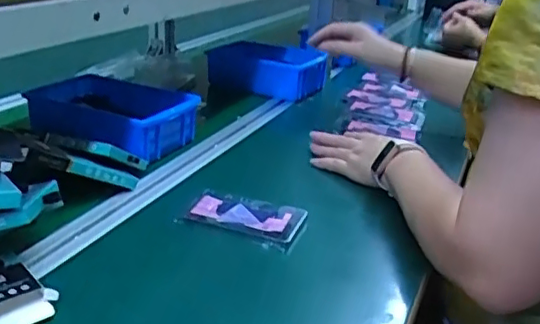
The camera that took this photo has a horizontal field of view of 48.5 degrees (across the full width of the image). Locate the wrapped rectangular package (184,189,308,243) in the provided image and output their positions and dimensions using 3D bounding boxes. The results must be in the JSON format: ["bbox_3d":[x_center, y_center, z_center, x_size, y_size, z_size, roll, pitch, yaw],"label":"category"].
[{"bbox_3d":[-0.024,0.053,0.622,0.113,0.009,0.072,14,25,15],"label":"wrapped rectangular package"}]

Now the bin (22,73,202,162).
[{"bbox_3d":[-0.210,-0.061,0.791,0.199,0.059,0.139,12,24,21],"label":"bin"}]

